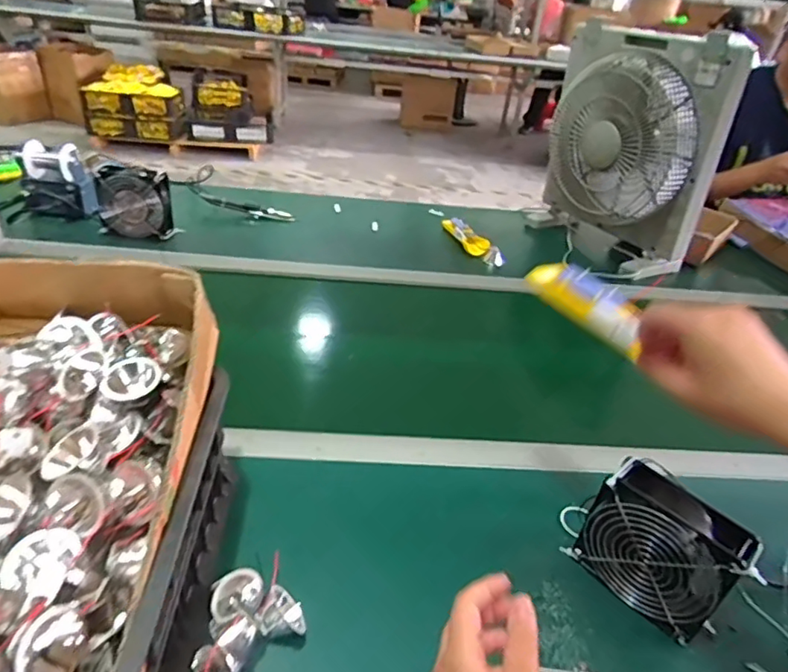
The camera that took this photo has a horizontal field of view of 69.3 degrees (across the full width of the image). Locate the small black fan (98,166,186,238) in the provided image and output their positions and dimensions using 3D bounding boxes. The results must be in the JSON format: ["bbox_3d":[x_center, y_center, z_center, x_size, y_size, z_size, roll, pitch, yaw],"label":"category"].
[{"bbox_3d":[-0.462,-0.236,1.024,0.125,0.124,0.033,1,34,-10],"label":"small black fan"}]

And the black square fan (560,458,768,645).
[{"bbox_3d":[0.241,0.195,0.516,0.052,0.125,0.127,-22,43,-37],"label":"black square fan"}]

